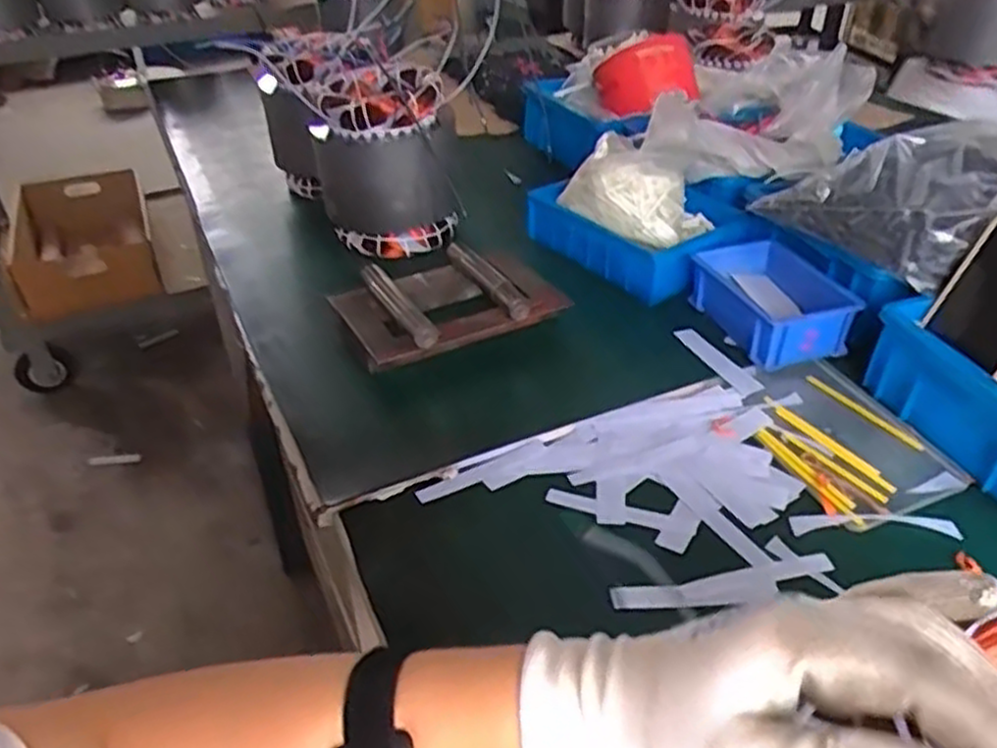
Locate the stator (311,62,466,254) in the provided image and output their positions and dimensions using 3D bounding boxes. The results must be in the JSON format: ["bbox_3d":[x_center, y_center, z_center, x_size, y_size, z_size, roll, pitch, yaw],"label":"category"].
[{"bbox_3d":[-0.129,-0.245,0.871,0.143,0.162,0.129,-14,40,-17],"label":"stator"}]

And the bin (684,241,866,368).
[{"bbox_3d":[0.257,-0.070,0.728,0.104,0.054,0.149,-10,39,-13],"label":"bin"}]

